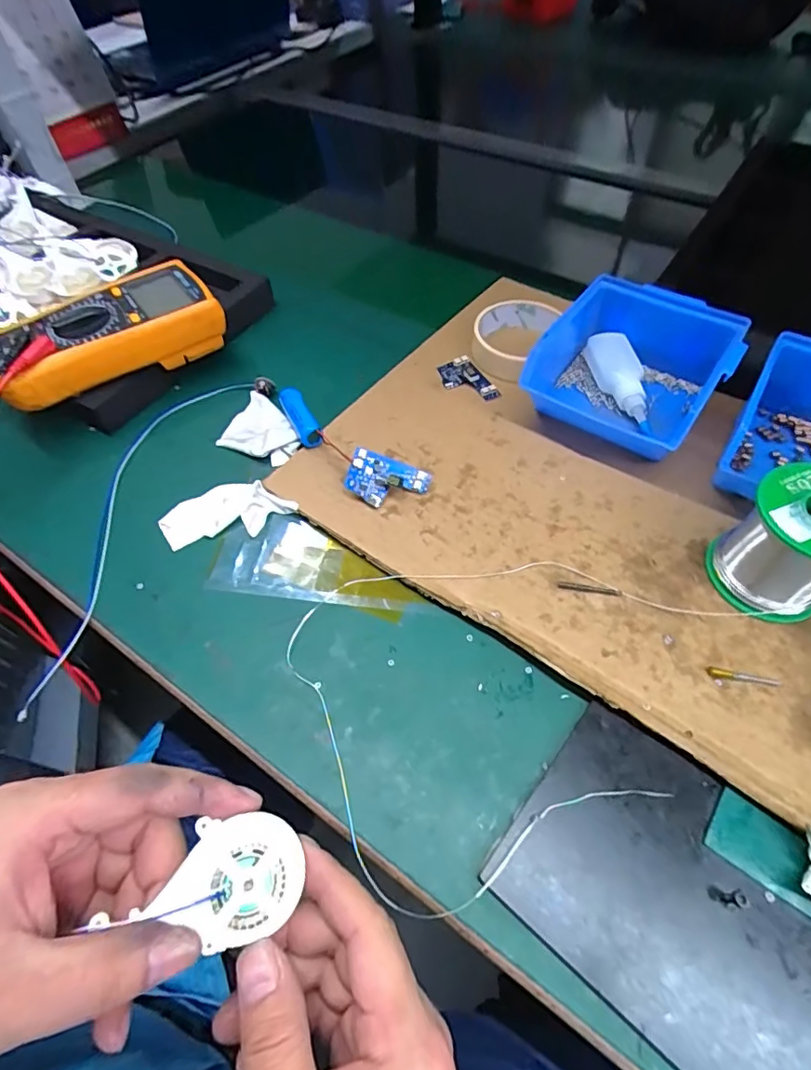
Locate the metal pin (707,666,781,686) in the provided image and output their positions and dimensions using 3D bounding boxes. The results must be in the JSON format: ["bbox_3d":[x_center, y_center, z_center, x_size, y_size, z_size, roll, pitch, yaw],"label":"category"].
[{"bbox_3d":[0.196,0.082,0.303,0.040,0.004,0.007,8,57,8],"label":"metal pin"}]

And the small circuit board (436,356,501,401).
[{"bbox_3d":[0.053,-0.136,0.458,0.033,0.006,0.059,-30,60,-16],"label":"small circuit board"}]

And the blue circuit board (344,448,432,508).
[{"bbox_3d":[-0.012,-0.038,0.382,0.059,0.009,0.035,19,89,-11],"label":"blue circuit board"}]

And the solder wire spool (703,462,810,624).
[{"bbox_3d":[0.232,0.005,0.312,0.063,0.071,0.065,-1,56,2],"label":"solder wire spool"}]

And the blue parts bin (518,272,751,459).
[{"bbox_3d":[0.177,-0.129,0.414,0.129,0.063,0.131,26,61,19],"label":"blue parts bin"}]

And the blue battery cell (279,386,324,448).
[{"bbox_3d":[-0.085,-0.096,0.432,0.019,0.021,0.072,-22,45,-12],"label":"blue battery cell"}]

